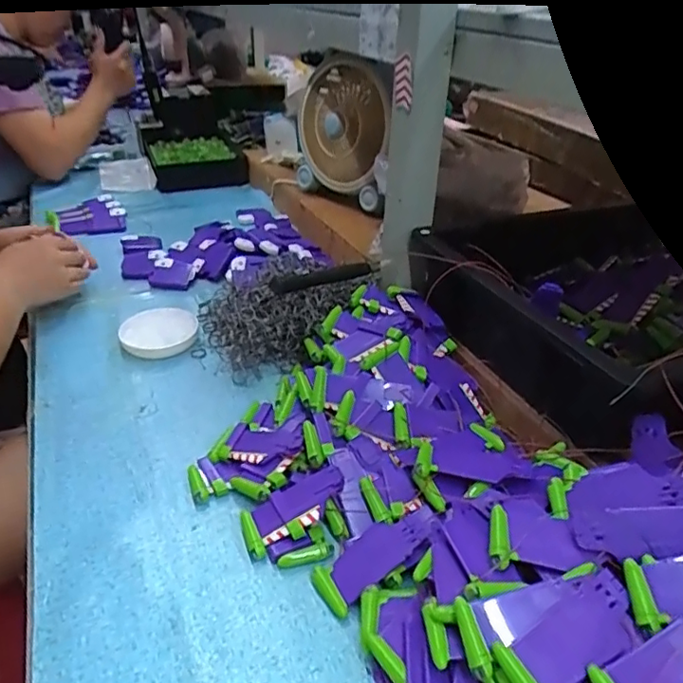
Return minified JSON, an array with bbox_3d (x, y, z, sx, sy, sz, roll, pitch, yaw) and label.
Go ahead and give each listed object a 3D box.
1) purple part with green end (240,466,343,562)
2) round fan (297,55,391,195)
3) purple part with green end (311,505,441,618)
[{"bbox_3d":[-0.039,0.133,0.459,0.090,0.009,0.046,-33,41,-9],"label":"purple part with green end"},{"bbox_3d":[-0.006,-0.335,0.905,0.056,0.203,0.213,-15,36,-25],"label":"round fan"},{"bbox_3d":[0.027,0.157,0.427,0.101,0.010,0.039,-33,41,-10],"label":"purple part with green end"}]

